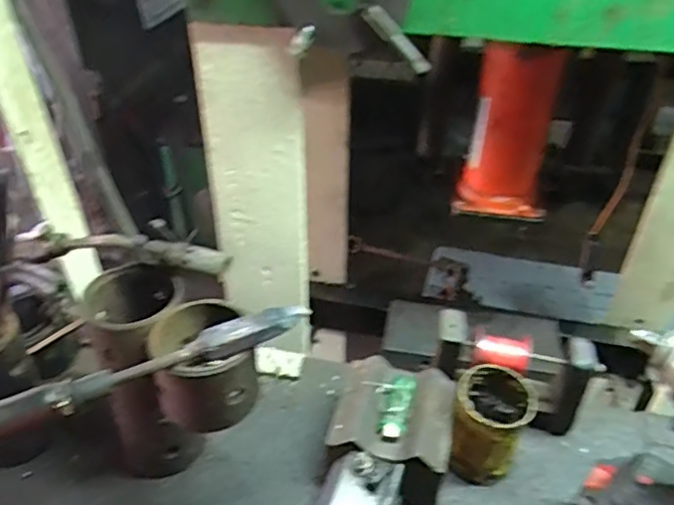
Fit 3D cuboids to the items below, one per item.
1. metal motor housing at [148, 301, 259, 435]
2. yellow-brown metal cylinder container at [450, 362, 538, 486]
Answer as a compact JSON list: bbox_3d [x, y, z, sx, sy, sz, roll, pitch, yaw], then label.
[{"bbox_3d":[-0.117,0.099,0.515,0.086,0.087,0.093,0,37,0],"label":"metal motor housing"},{"bbox_3d":[0.162,0.184,0.619,0.072,0.111,0.079,0,37,0],"label":"yellow-brown metal cylinder container"}]

